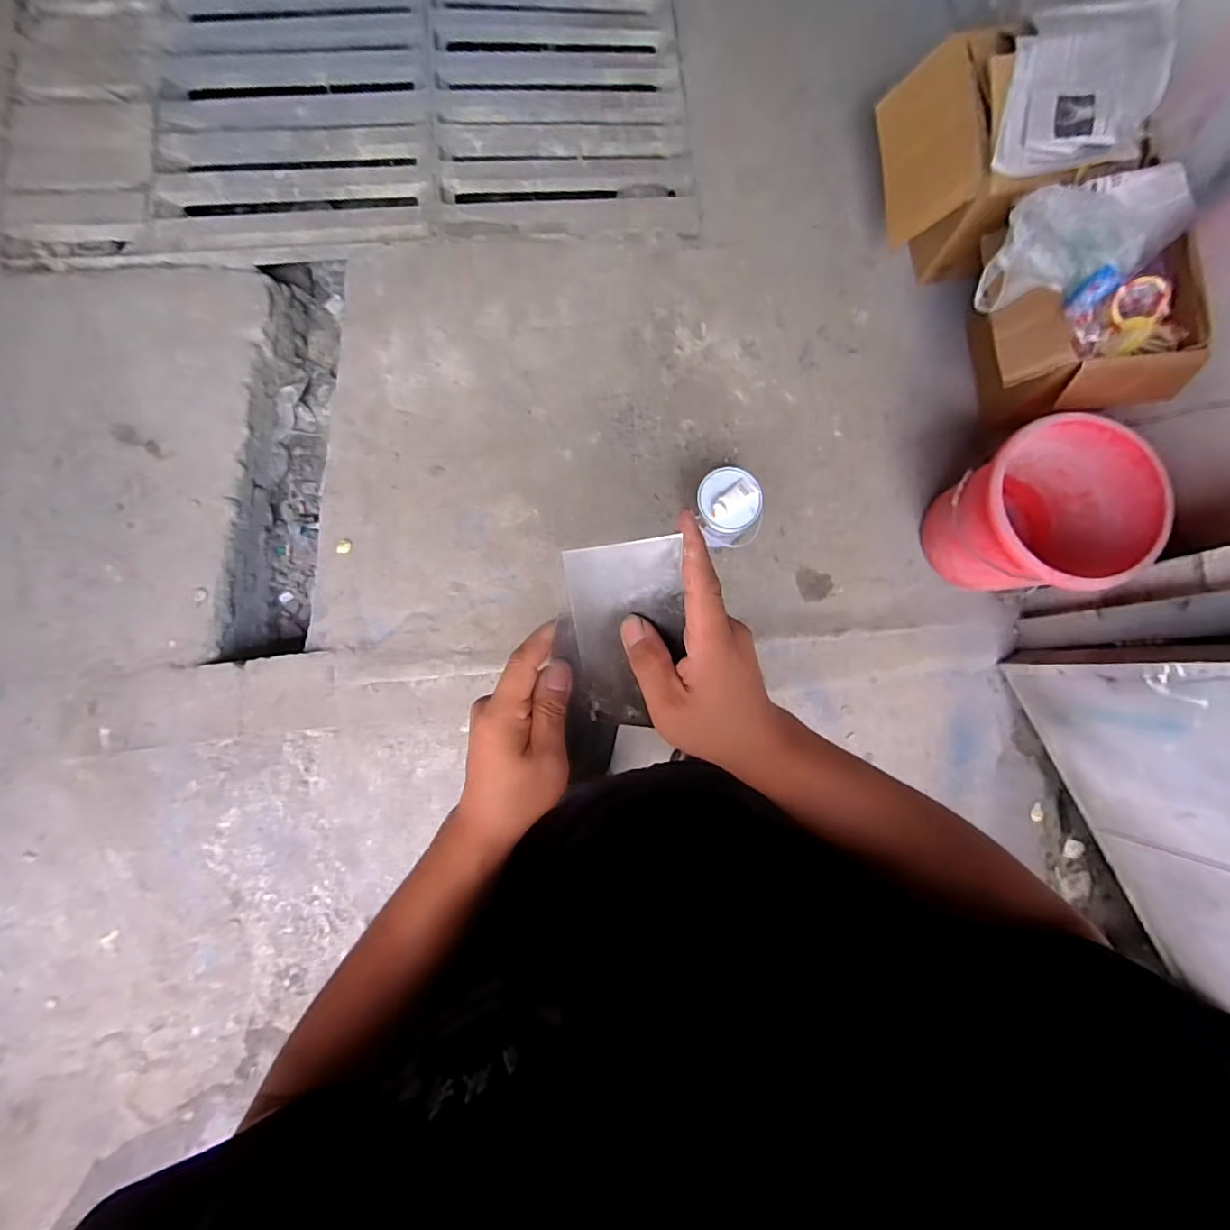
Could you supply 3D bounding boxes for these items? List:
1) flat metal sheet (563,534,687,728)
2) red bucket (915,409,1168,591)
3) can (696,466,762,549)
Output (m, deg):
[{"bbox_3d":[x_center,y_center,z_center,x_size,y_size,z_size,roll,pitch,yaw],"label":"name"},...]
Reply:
[{"bbox_3d":[0.008,0.016,0.324,0.071,0.004,0.132,4,119,22],"label":"flat metal sheet"},{"bbox_3d":[0.984,-0.211,1.228,0.339,0.316,0.363,0,82,-3],"label":"red bucket"},{"bbox_3d":[0.268,-0.260,1.282,0.153,0.169,0.159,0,82,-3],"label":"can"}]

